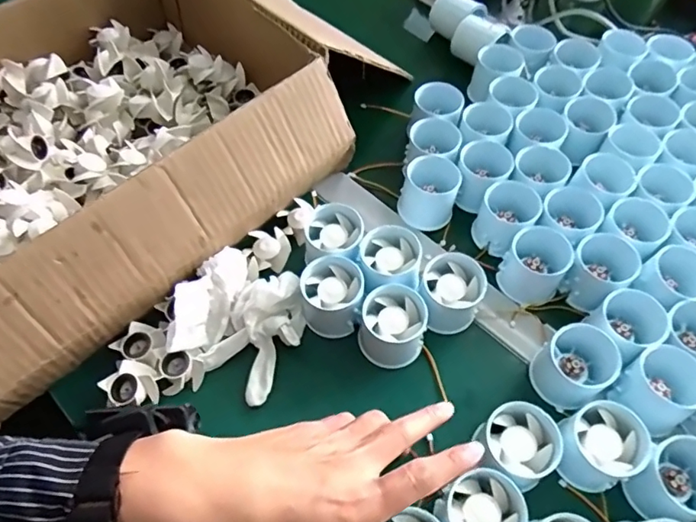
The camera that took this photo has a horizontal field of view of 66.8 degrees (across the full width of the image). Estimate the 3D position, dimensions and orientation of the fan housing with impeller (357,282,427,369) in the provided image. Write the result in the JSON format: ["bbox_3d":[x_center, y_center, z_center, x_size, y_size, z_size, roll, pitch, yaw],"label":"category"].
[{"bbox_3d":[0.036,0.053,0.438,0.051,0.049,0.053,5,57,2],"label":"fan housing with impeller"}]

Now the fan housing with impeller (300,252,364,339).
[{"bbox_3d":[-0.014,0.031,0.449,0.049,0.050,0.052,1,57,-1],"label":"fan housing with impeller"}]

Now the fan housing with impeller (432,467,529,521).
[{"bbox_3d":[0.090,0.173,0.358,0.051,0.042,0.049,1,57,-1],"label":"fan housing with impeller"}]

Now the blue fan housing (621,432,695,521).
[{"bbox_3d":[0.232,0.153,0.368,0.059,0.044,0.052,-31,63,-19],"label":"blue fan housing"}]

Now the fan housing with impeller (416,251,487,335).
[{"bbox_3d":[0.087,0.030,0.454,0.049,0.056,0.048,1,57,-1],"label":"fan housing with impeller"}]

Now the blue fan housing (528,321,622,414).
[{"bbox_3d":[0.179,0.083,0.416,0.053,0.044,0.051,1,57,-1],"label":"blue fan housing"}]

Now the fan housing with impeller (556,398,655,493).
[{"bbox_3d":[0.183,0.134,0.382,0.052,0.044,0.051,1,57,-1],"label":"fan housing with impeller"}]

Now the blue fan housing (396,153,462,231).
[{"bbox_3d":[0.079,-0.064,0.520,0.054,0.057,0.057,14,58,7],"label":"blue fan housing"}]

